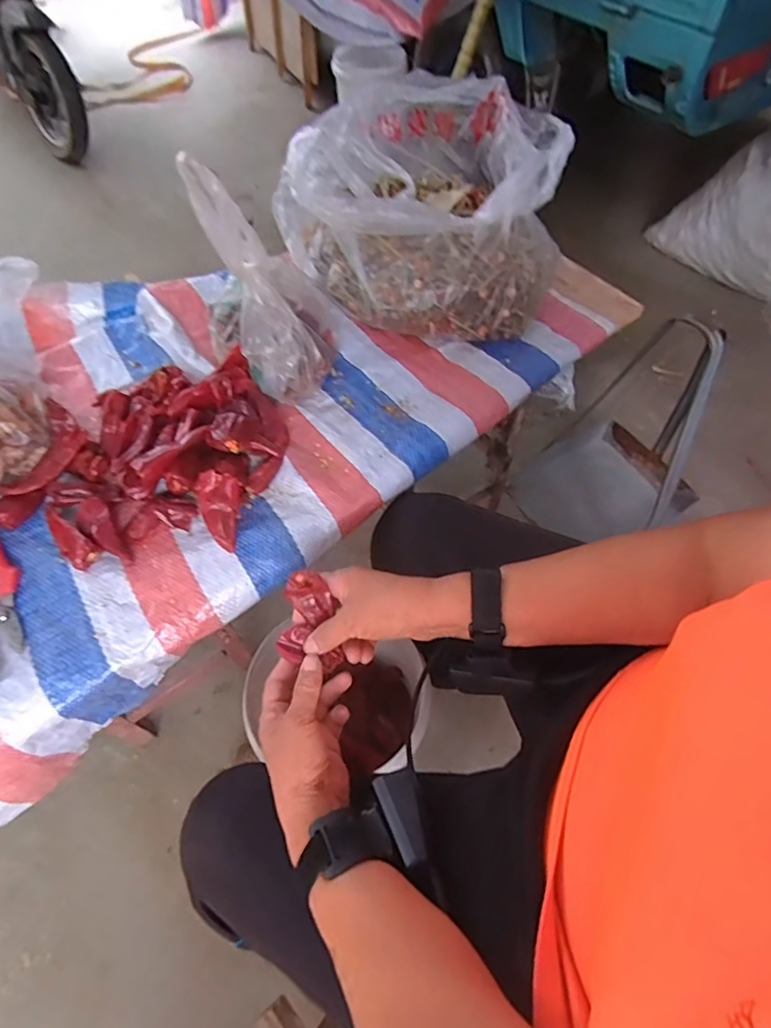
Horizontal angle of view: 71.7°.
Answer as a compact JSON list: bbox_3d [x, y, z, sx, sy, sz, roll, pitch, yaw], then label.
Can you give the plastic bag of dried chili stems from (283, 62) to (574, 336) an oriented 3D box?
[{"bbox_3d":[0.047,-0.413,0.721,0.348,0.181,0.333,9,60,6],"label":"plastic bag of dried chili stems"}]

